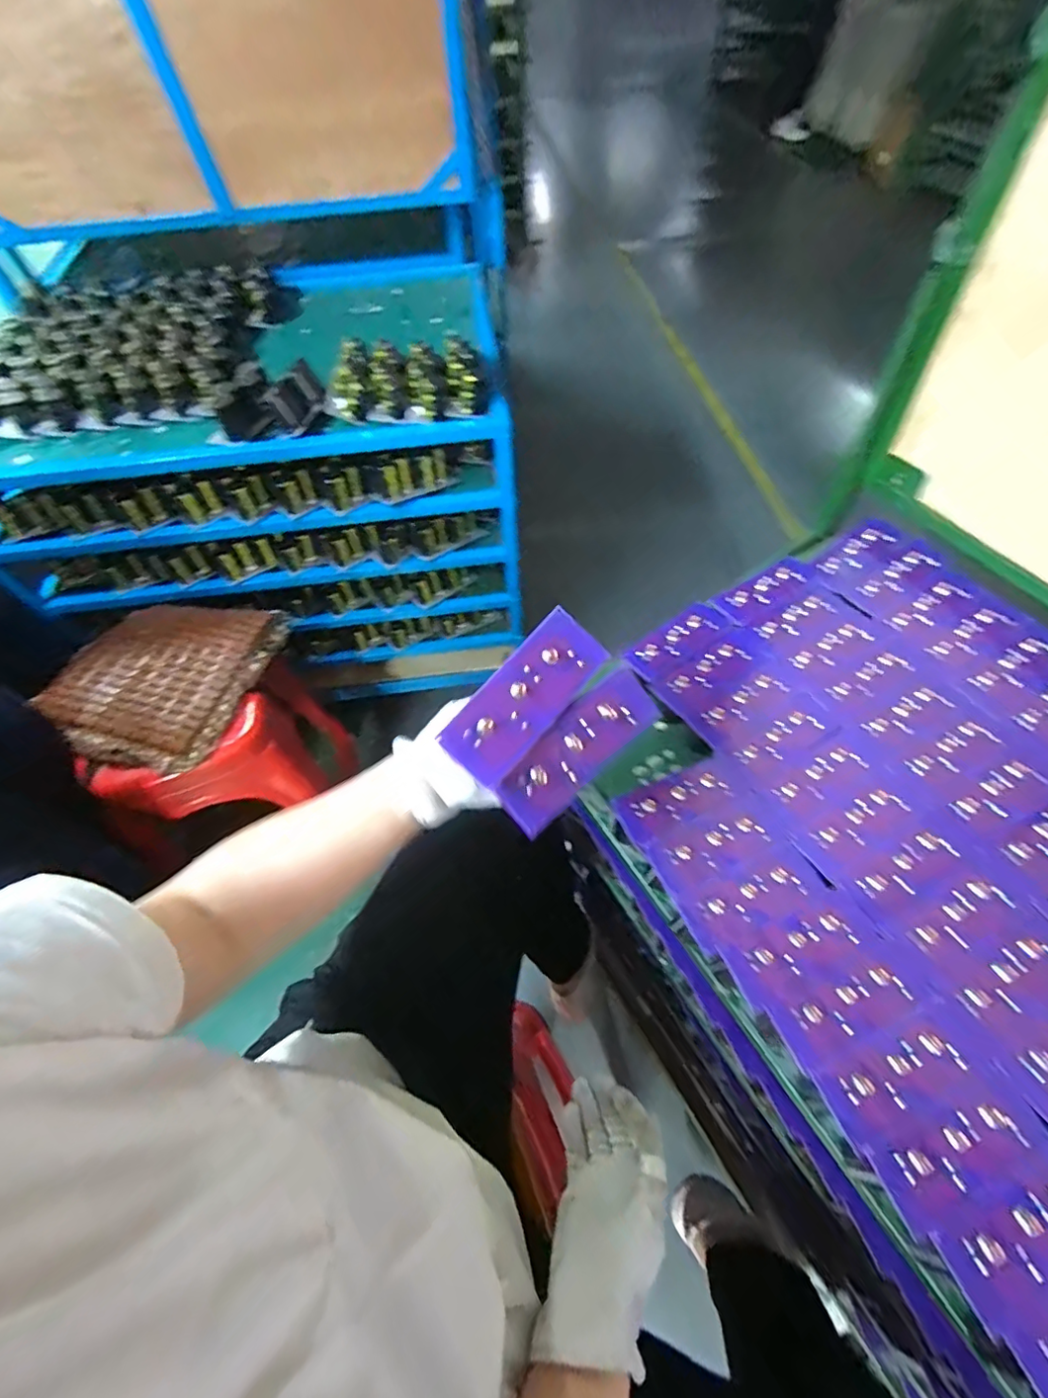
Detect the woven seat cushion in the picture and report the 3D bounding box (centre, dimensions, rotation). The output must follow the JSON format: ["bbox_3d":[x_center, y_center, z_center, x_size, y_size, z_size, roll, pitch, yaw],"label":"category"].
[{"bbox_3d":[-0.576,-0.040,0.882,0.312,0.035,0.305,13,59,10],"label":"woven seat cushion"}]

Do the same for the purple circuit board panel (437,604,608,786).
[{"bbox_3d":[0.003,-0.004,0.396,0.054,0.004,0.132,43,73,-3],"label":"purple circuit board panel"}]

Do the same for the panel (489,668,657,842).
[{"bbox_3d":[0.040,0.038,0.410,0.136,0.010,0.050,-43,94,-9],"label":"panel"}]

